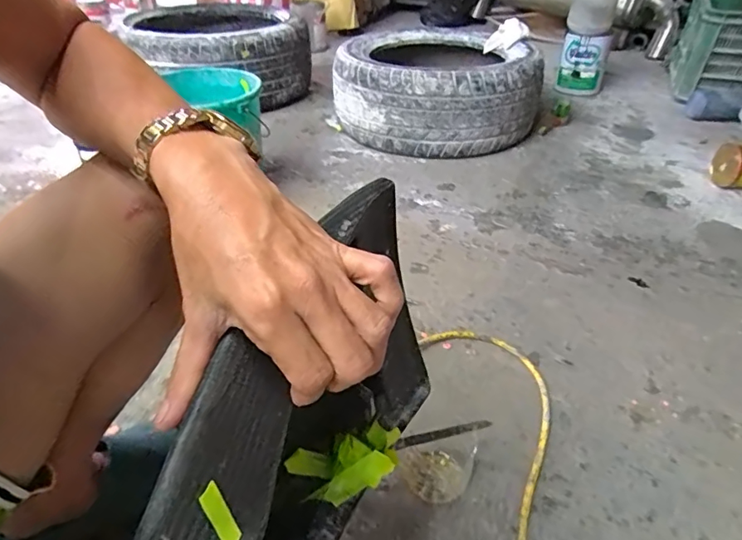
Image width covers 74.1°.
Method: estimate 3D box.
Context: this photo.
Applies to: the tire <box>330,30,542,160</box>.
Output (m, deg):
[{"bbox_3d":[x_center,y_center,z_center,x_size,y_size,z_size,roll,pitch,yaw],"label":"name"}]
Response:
[{"bbox_3d":[0.214,-0.548,1.508,0.565,0.242,0.574,12,38,17],"label":"tire"}]

